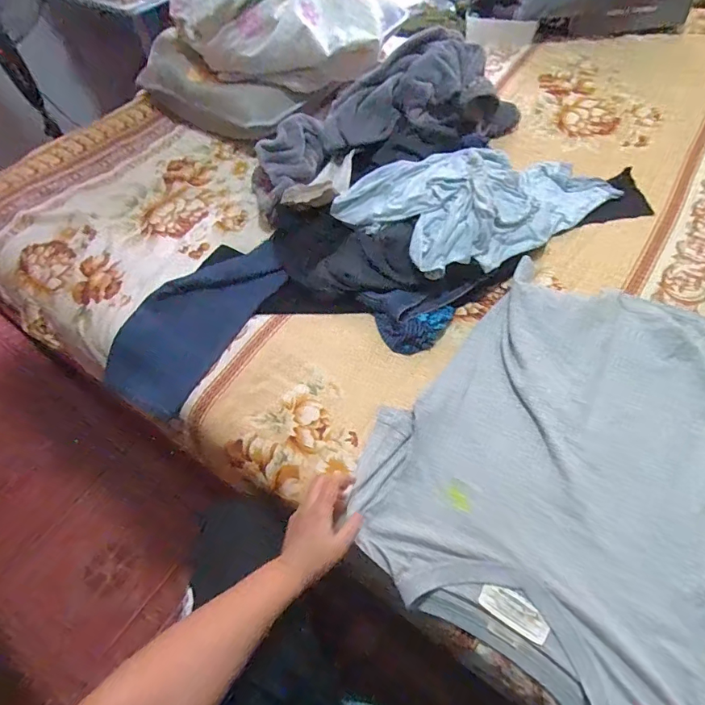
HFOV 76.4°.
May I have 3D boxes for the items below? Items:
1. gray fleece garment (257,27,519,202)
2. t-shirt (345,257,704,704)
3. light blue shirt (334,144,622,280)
[{"bbox_3d":[0.070,-0.511,0.955,0.592,0.145,0.225,-24,60,-11],"label":"gray fleece garment"},{"bbox_3d":[0.317,0.131,0.616,0.487,0.025,0.562,26,64,18],"label":"t-shirt"},{"bbox_3d":[0.244,-0.310,0.837,0.482,0.099,0.284,-31,62,-15],"label":"light blue shirt"}]

